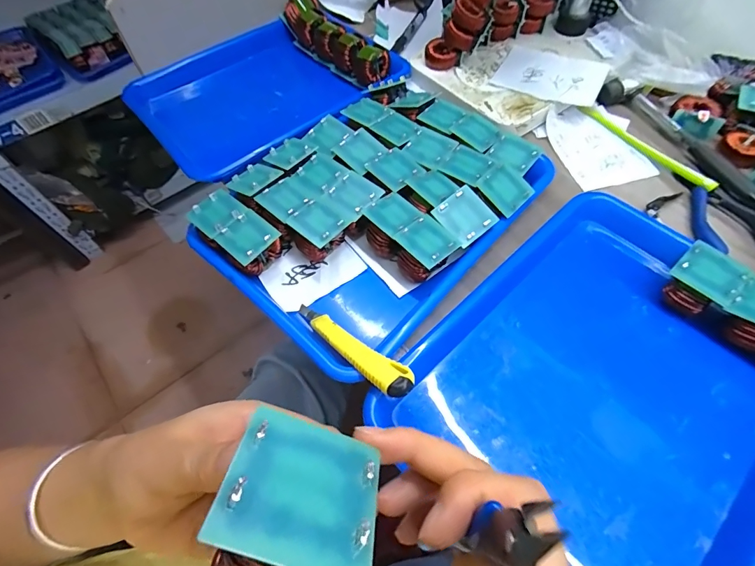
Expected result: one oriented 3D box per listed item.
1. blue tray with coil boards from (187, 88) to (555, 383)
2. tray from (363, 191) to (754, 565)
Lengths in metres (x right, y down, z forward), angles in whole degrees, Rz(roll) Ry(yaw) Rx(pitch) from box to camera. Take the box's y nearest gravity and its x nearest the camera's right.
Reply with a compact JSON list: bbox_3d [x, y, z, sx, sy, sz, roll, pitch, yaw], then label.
[{"bbox_3d":[-0.004,-0.084,0.404,0.248,0.049,0.313,35,66,22],"label":"blue tray with coil boards"},{"bbox_3d":[0.192,0.081,0.310,0.311,0.032,0.259,-39,64,-19],"label":"tray"}]

